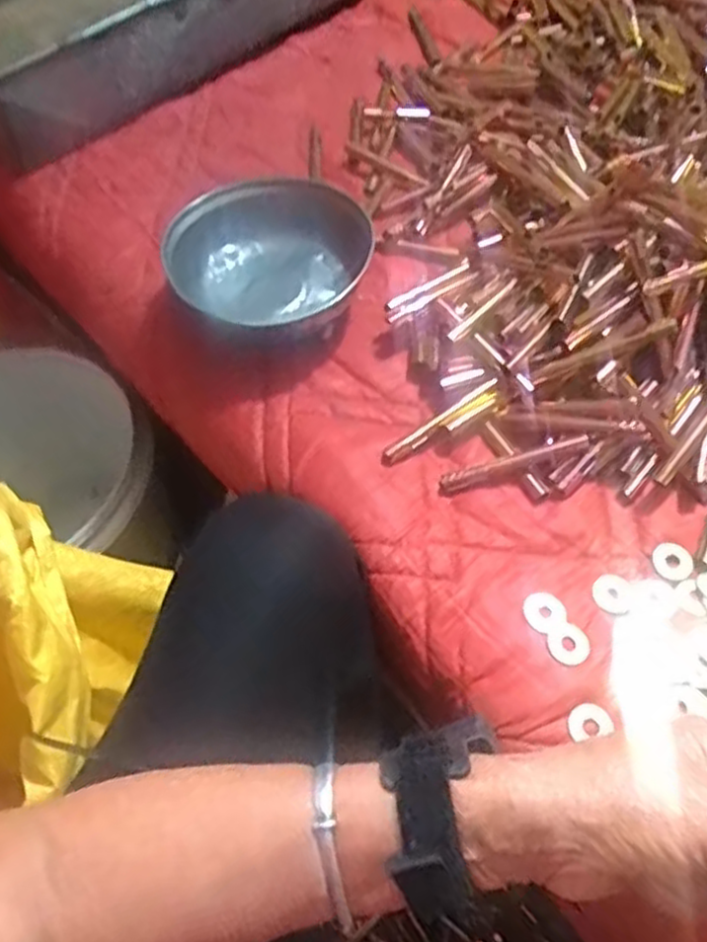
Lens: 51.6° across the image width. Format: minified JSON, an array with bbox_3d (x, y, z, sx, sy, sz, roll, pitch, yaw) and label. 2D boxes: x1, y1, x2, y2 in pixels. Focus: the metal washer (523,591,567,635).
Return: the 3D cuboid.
[{"bbox_3d":[0.105,0.077,0.401,0.023,0.004,0.022,-2,58,3],"label":"metal washer"}]

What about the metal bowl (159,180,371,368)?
[{"bbox_3d":[-0.058,-0.148,0.522,0.140,0.051,0.148,-27,60,-12],"label":"metal bowl"}]

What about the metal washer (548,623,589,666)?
[{"bbox_3d":[0.115,0.093,0.391,0.023,0.004,0.021,-2,58,3],"label":"metal washer"}]

